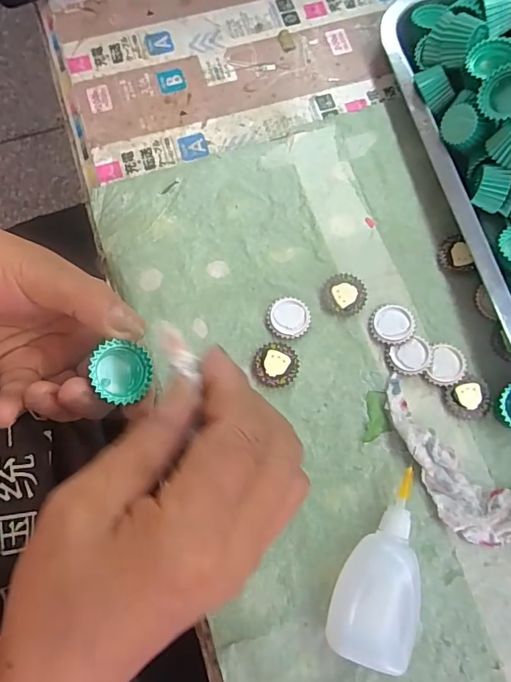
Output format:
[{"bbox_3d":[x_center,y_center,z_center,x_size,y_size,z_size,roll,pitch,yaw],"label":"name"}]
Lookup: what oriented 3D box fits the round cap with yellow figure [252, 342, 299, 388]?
[{"bbox_3d":[0.013,0.015,0.298,0.028,0.007,0.028,0,76,0],"label":"round cap with yellow figure"}]

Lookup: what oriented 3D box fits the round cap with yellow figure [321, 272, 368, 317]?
[{"bbox_3d":[0.059,-0.031,0.310,0.028,0.006,0.029,0,76,0],"label":"round cap with yellow figure"}]

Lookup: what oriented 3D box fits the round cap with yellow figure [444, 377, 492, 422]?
[{"bbox_3d":[0.135,0.037,0.295,0.029,0.006,0.025,-26,77,-7],"label":"round cap with yellow figure"}]

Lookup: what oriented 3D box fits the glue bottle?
[{"bbox_3d":[0.069,0.121,0.260,0.042,0.028,0.094,15,76,3],"label":"glue bottle"}]

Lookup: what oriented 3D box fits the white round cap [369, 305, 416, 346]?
[{"bbox_3d":[0.089,-0.011,0.304,0.026,0.008,0.027,0,76,0],"label":"white round cap"}]

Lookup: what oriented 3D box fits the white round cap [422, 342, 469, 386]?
[{"bbox_3d":[0.121,0.015,0.298,0.024,0.009,0.027,21,76,5],"label":"white round cap"}]

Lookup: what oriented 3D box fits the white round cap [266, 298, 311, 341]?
[{"bbox_3d":[0.022,-0.015,0.305,0.027,0.006,0.028,0,76,0],"label":"white round cap"}]

